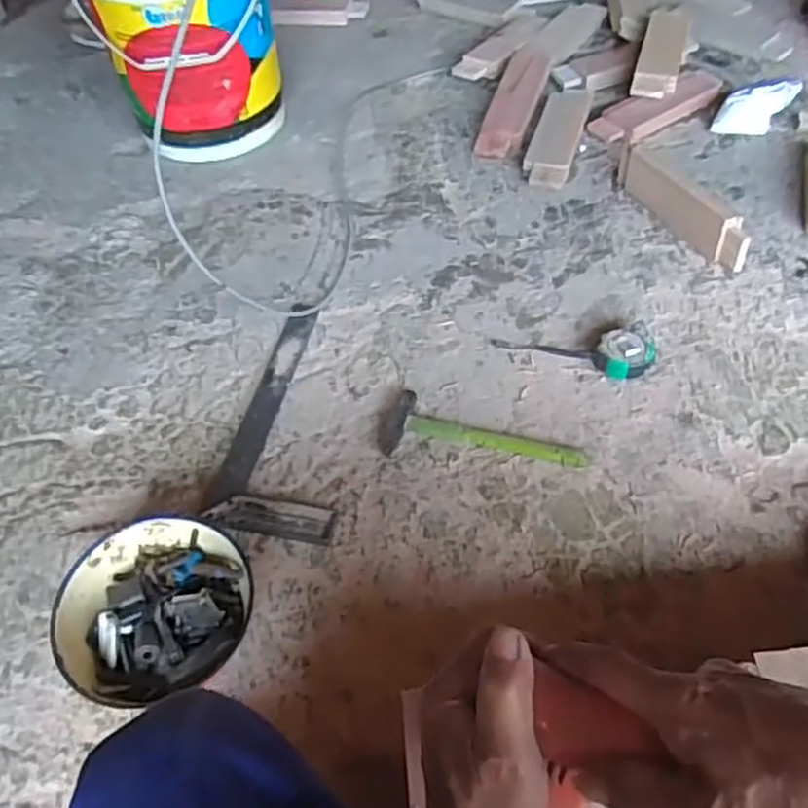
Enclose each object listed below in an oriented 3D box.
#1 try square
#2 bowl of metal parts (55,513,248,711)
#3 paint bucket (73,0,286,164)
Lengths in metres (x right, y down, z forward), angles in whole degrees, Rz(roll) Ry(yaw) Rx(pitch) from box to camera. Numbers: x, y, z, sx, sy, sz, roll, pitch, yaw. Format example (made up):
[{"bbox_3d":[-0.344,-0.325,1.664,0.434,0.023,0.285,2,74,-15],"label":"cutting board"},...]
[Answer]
[{"bbox_3d":[-0.132,0.004,0.928,0.147,0.014,0.352,4,53,8],"label":"try square"},{"bbox_3d":[-0.237,0.207,0.729,0.166,0.090,0.172,-2,52,3],"label":"bowl of metal parts"},{"bbox_3d":[-0.369,-0.651,1.254,0.286,0.356,0.311,-19,53,-9],"label":"paint bucket"}]

